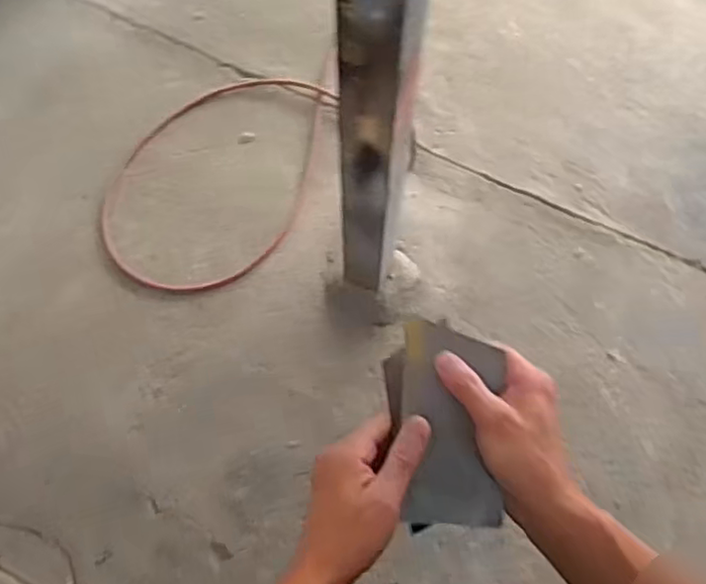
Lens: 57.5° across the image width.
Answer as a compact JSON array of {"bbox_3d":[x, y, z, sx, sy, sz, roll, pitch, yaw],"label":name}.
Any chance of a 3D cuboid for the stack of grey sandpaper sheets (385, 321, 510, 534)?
[{"bbox_3d":[0.067,0.089,0.452,0.079,0.012,0.141,-6,74,3],"label":"stack of grey sandpaper sheets"}]

